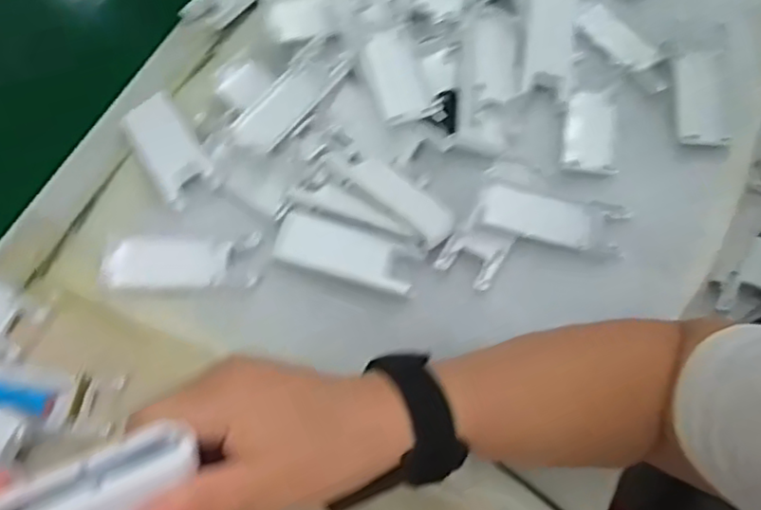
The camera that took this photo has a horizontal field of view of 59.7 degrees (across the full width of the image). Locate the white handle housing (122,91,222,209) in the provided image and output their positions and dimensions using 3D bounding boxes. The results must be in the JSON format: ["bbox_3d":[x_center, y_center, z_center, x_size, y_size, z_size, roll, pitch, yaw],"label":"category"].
[{"bbox_3d":[-0.158,-0.080,0.494,0.040,0.014,0.098,-31,68,-11],"label":"white handle housing"}]

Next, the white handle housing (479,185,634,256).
[{"bbox_3d":[0.119,-0.024,0.458,0.094,0.013,0.035,10,67,7],"label":"white handle housing"}]

